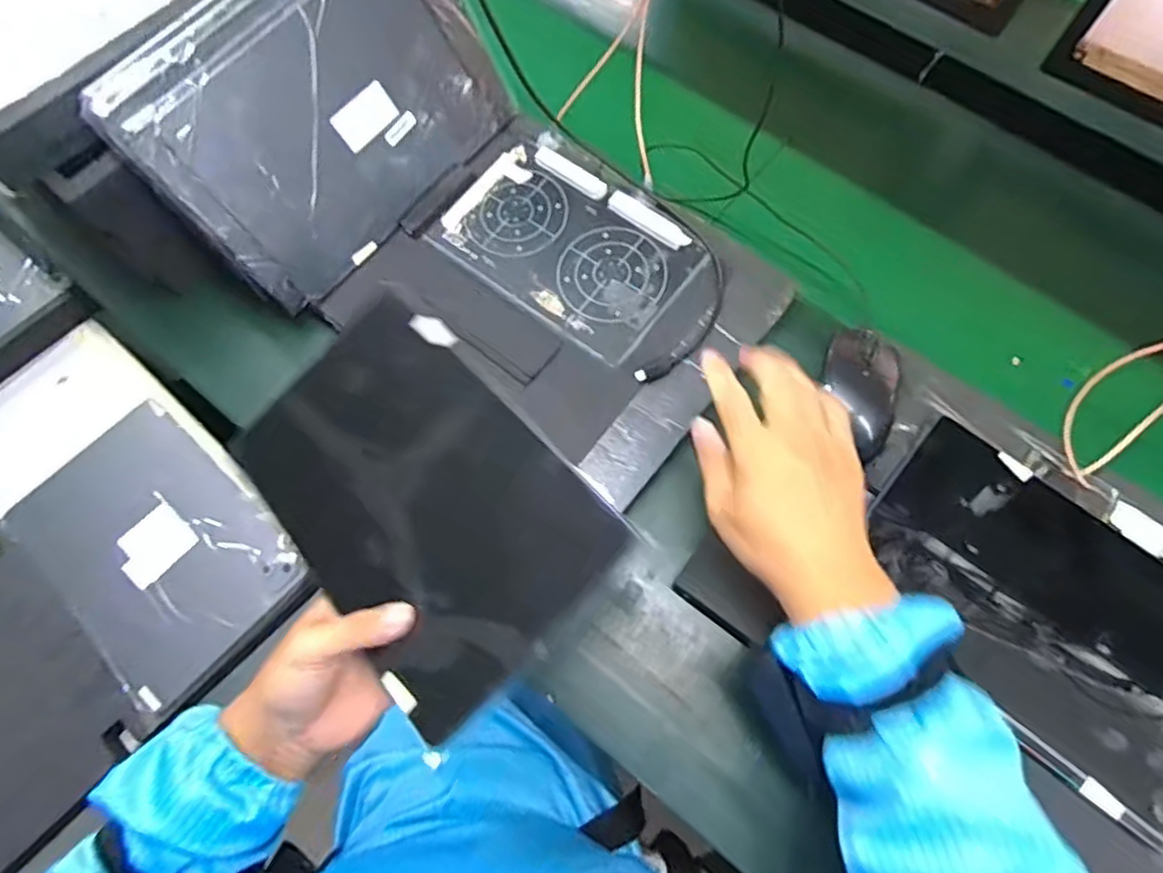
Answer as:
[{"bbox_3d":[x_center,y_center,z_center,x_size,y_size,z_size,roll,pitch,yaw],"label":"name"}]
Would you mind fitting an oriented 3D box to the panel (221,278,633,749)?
[{"bbox_3d":[-0.105,0.035,0.423,0.163,0.013,0.250,-45,66,3],"label":"panel"}]

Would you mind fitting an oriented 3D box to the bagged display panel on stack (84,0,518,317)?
[{"bbox_3d":[-0.194,-0.257,0.535,0.275,0.195,0.031,-48,46,-12],"label":"bagged display panel on stack"}]

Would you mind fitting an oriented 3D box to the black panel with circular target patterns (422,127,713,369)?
[{"bbox_3d":[-0.009,-0.174,0.585,0.216,0.009,0.151,36,74,13],"label":"black panel with circular target patterns"}]

